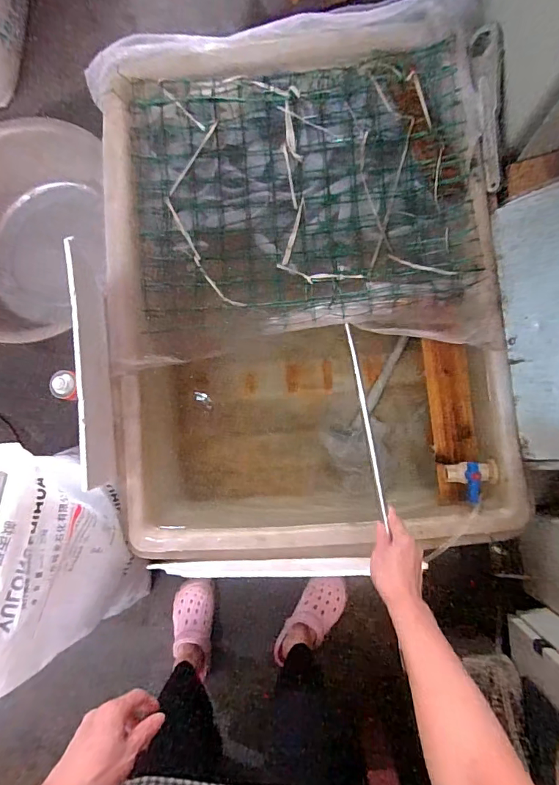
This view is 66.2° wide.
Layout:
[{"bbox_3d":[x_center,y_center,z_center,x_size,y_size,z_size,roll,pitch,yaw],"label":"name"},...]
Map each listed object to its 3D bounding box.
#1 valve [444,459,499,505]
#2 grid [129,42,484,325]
[{"bbox_3d":[0.385,0.177,0.853,0.095,0.044,0.077,-6,85,4],"label":"valve"},{"bbox_3d":[0.039,-0.428,0.926,0.707,0.072,0.557,-4,85,4],"label":"grid"}]

